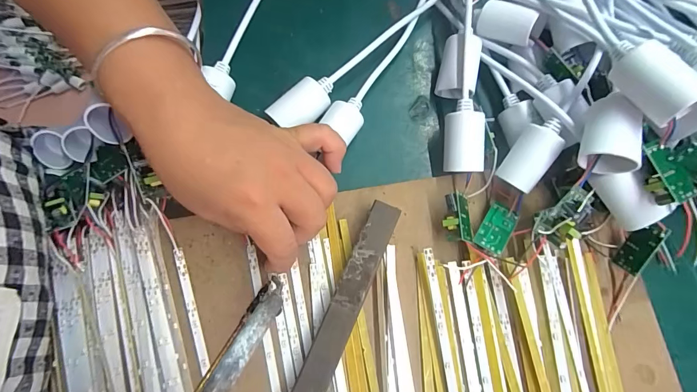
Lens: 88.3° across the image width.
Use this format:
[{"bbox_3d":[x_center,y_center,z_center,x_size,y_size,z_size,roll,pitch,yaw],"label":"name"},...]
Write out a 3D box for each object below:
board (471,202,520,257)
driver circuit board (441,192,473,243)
[{"bbox_3d":[0.105,0.024,0.257,0.022,0.011,0.036,34,78,8],"label":"board"},{"bbox_3d":[0.076,0.017,0.256,0.020,0.021,0.032,2,76,0],"label":"driver circuit board"}]

